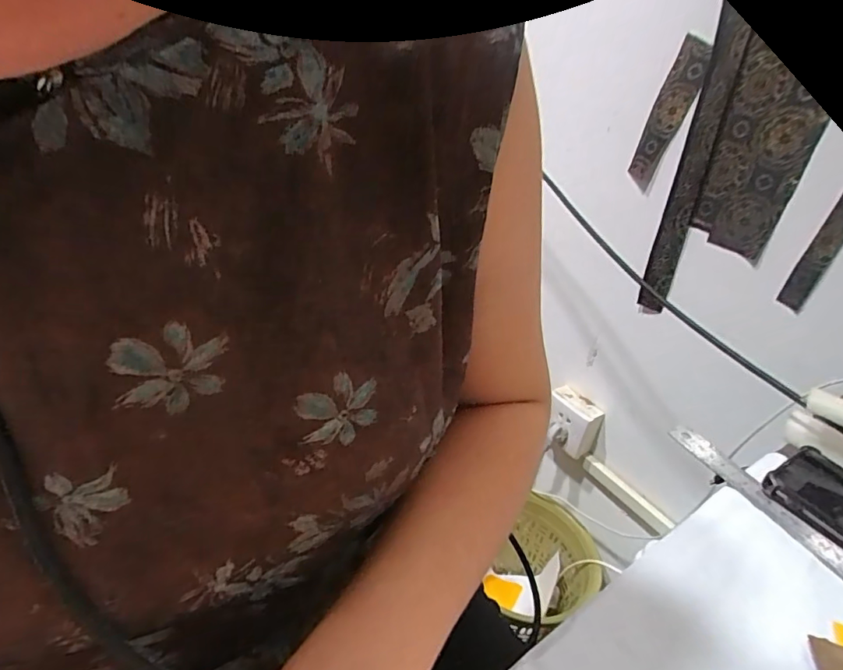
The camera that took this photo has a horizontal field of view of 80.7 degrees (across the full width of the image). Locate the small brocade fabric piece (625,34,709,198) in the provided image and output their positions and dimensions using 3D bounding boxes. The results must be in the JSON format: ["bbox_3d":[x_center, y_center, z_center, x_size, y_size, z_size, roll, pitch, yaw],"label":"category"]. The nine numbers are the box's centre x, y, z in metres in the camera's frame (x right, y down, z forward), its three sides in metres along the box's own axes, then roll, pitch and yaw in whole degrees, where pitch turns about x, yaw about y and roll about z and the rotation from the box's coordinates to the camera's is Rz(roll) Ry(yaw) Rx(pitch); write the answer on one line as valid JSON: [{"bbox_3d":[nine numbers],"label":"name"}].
[{"bbox_3d":[0.324,-0.286,0.660,0.010,0.184,0.054,-11,38,-31],"label":"small brocade fabric piece"}]

